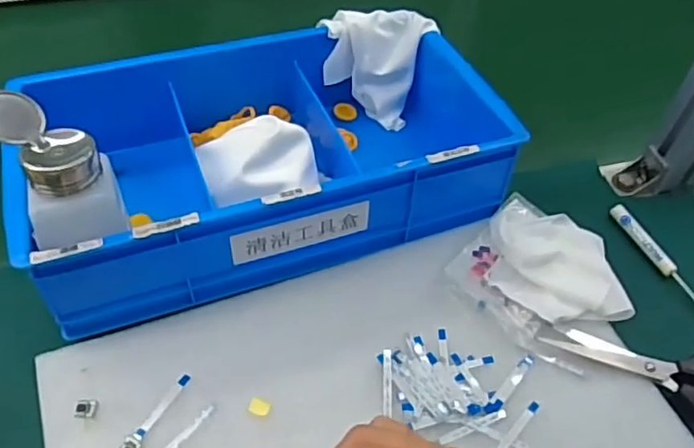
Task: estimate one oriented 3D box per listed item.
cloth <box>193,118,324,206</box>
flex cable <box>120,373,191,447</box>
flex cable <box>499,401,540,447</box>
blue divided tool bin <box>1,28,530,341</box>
[{"bbox_3d":[-0.068,-0.050,0.468,0.087,0.045,0.055,-6,51,-9],"label":"cloth"},{"bbox_3d":[-0.120,0.118,0.378,0.011,0.004,0.060,25,53,15],"label":"flex cable"},{"bbox_3d":[0.107,0.130,0.384,0.006,0.004,0.049,38,58,24],"label":"flex cable"},{"bbox_3d":[-0.064,-0.067,0.476,0.348,0.088,0.206,-15,53,-16],"label":"blue divided tool bin"}]

